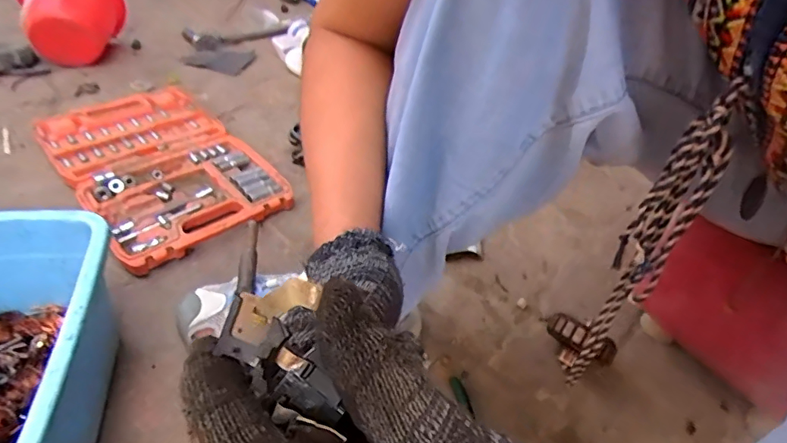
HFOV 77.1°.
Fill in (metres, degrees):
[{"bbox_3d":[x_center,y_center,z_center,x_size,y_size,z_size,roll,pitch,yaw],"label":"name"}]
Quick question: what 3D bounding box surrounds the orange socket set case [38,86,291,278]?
[{"bbox_3d":[-0.359,-0.088,0.766,0.249,0.059,0.387,-28,51,-34],"label":"orange socket set case"}]

